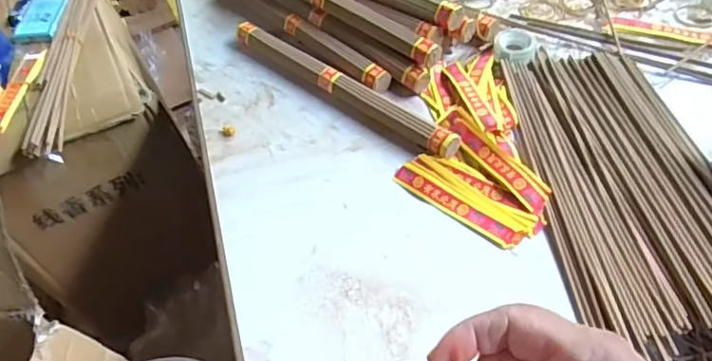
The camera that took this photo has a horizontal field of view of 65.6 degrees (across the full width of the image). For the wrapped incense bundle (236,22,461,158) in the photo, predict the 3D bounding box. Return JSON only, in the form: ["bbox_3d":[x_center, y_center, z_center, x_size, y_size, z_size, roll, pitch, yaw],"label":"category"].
[{"bbox_3d":[-0.020,-0.108,0.603,0.313,0.023,0.029,34,62,30],"label":"wrapped incense bundle"}]

